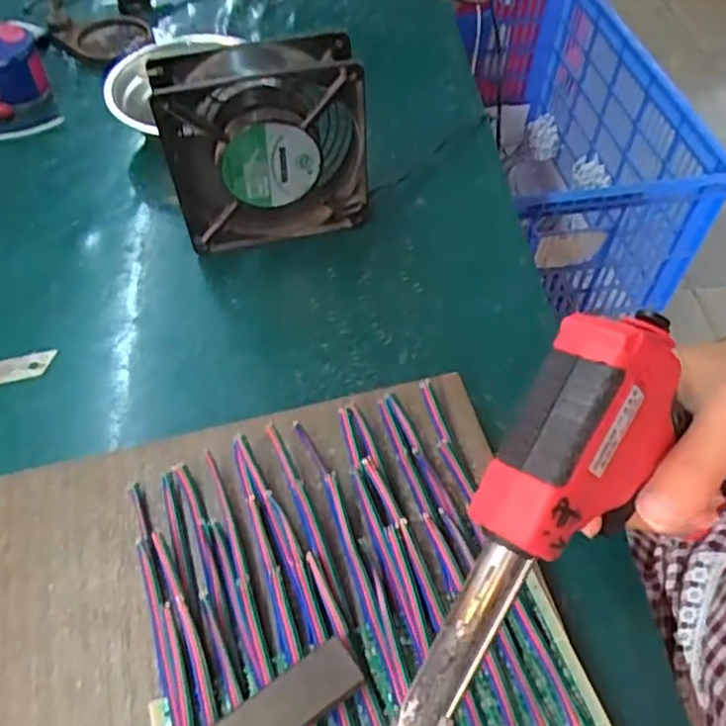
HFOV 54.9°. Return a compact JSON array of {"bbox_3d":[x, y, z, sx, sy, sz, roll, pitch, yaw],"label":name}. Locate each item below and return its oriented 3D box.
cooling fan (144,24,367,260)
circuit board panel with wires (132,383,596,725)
[{"bbox_3d":[-0.060,-0.133,0.441,0.121,0.130,0.037,-9,53,-5],"label":"cooling fan"},{"bbox_3d":[-0.005,0.108,0.282,0.158,0.022,0.185,-15,53,-10],"label":"circuit board panel with wires"}]

